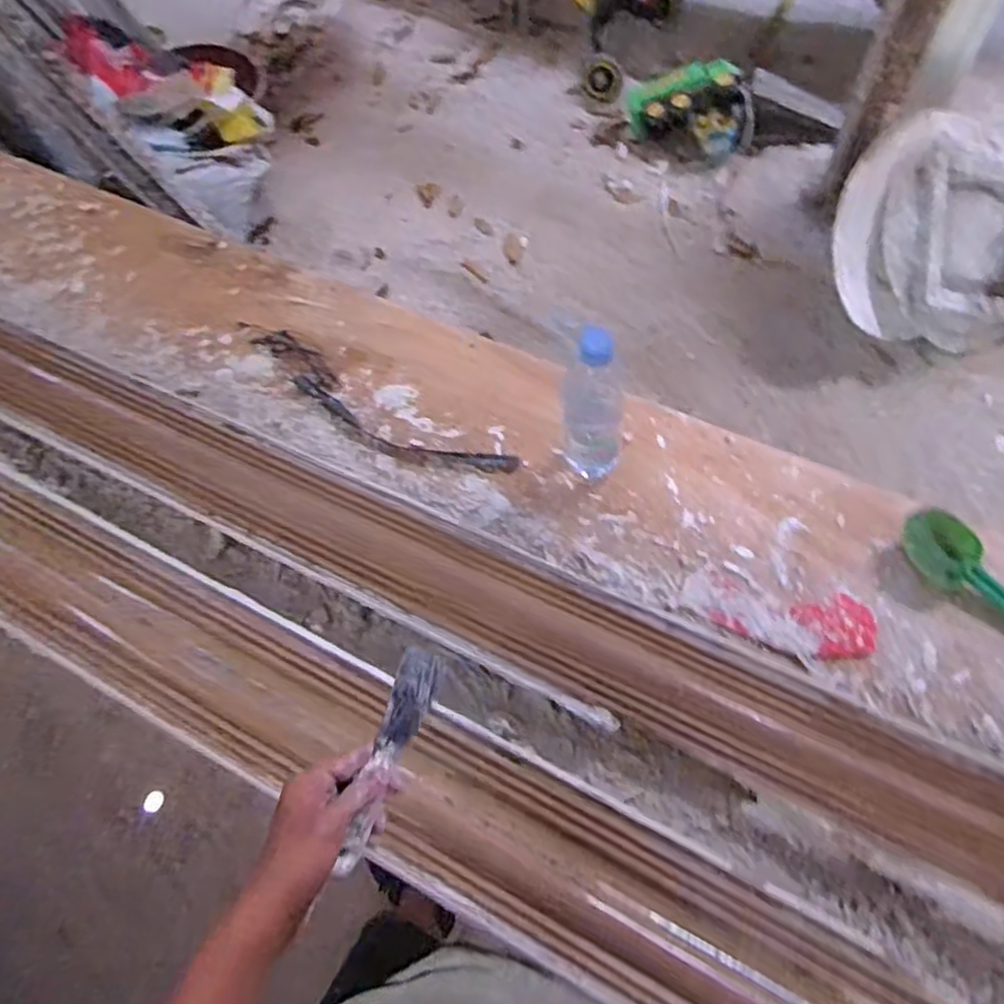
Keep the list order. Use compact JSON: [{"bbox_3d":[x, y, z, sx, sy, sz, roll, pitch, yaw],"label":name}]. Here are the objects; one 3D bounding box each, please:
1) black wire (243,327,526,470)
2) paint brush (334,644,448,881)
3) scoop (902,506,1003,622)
[{"bbox_3d":[-0.187,-0.129,0.982,0.452,0.012,0.079,31,66,18],"label":"black wire"},{"bbox_3d":[-0.090,0.199,0.577,0.037,0.012,0.171,29,73,-20],"label":"paint brush"},{"bbox_3d":[0.504,0.081,0.780,0.060,0.039,0.183,-36,66,-13],"label":"scoop"}]

